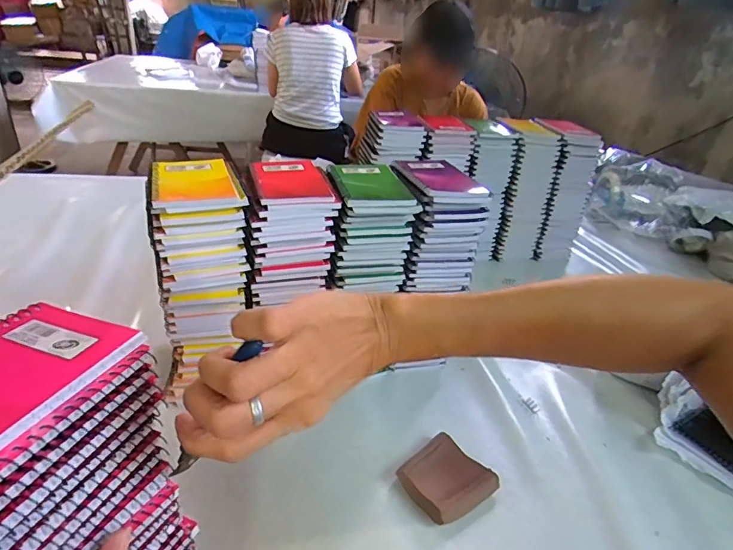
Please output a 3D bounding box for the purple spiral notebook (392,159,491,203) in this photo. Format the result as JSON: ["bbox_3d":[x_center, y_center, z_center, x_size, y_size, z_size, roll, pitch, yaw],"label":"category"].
[{"bbox_3d":[0.094,-0.125,0.591,0.096,0.018,0.132,0,30,-13],"label":"purple spiral notebook"}]

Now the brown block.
[{"bbox_3d":[0.090,0.229,0.506,0.092,0.024,0.085,-19,38,-37],"label":"brown block"}]

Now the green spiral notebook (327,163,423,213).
[{"bbox_3d":[0.007,-0.111,0.556,0.090,0.017,0.133,-1,30,-14],"label":"green spiral notebook"}]

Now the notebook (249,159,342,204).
[{"bbox_3d":[-0.088,-0.112,0.535,0.088,0.009,0.128,-7,34,-16],"label":"notebook"}]

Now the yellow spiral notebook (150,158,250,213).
[{"bbox_3d":[-0.191,-0.105,0.501,0.091,0.016,0.120,-7,32,-23],"label":"yellow spiral notebook"}]

